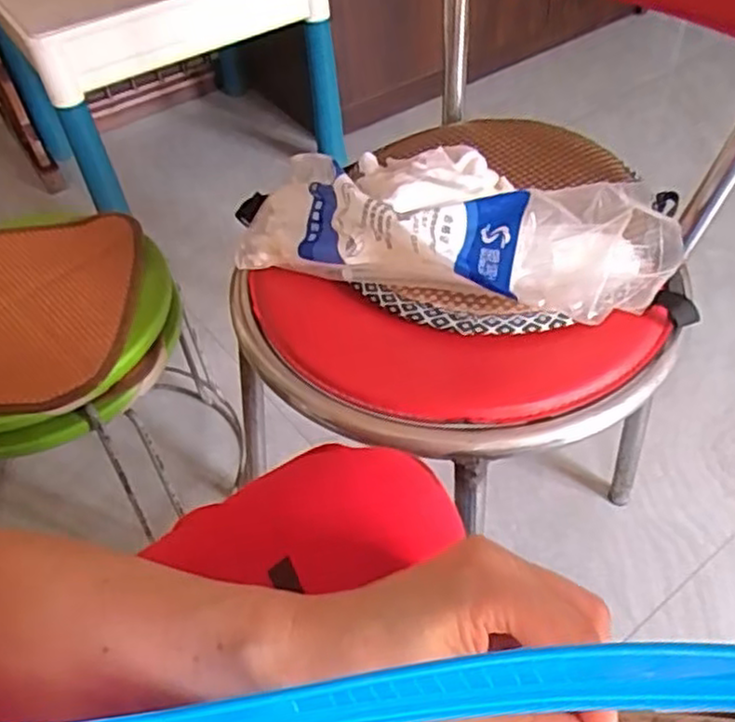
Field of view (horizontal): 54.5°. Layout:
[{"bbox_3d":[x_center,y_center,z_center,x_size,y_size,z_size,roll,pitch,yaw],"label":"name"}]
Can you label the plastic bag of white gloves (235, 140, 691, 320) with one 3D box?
[{"bbox_3d":[0.065,-0.112,0.581,0.347,0.083,0.135,16,52,18],"label":"plastic bag of white gloves"}]

